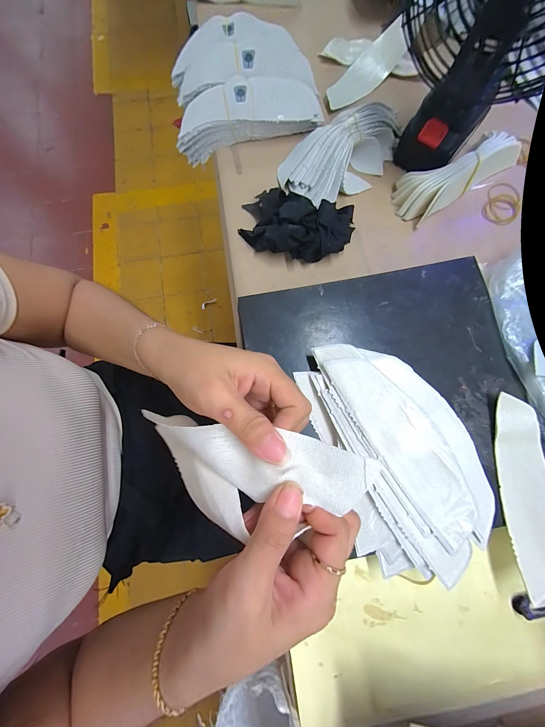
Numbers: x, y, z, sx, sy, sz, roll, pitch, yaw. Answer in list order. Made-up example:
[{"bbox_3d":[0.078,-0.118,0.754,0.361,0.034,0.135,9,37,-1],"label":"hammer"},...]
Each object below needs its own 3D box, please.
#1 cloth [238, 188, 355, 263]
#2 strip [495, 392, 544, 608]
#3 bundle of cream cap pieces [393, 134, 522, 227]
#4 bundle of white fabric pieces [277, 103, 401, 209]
[{"bbox_3d":[0.030,-0.184,0.335,0.150,0.045,0.086,11,78,3],"label":"cloth"},{"bbox_3d":[0.259,0.127,0.255,0.046,0.014,0.183,-2,81,2],"label":"strip"},{"bbox_3d":[0.257,-0.273,0.353,0.184,0.053,0.066,-35,80,-7],"label":"bundle of cream cap pieces"},{"bbox_3d":[0.102,-0.294,0.356,0.190,0.052,0.101,-21,78,-4],"label":"bundle of white fabric pieces"}]

